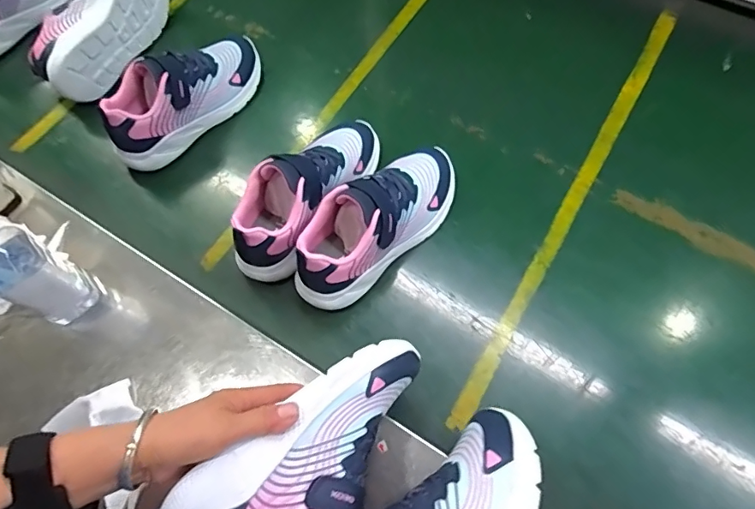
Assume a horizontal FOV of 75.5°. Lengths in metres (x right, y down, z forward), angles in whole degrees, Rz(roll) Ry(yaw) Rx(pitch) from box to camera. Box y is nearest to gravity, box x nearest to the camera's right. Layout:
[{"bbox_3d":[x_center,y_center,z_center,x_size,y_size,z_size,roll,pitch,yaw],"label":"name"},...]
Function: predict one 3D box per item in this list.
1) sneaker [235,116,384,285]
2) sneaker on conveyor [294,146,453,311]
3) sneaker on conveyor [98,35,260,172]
[{"bbox_3d":[-0.084,-0.083,0.594,0.086,0.093,0.247,34,70,16],"label":"sneaker"},{"bbox_3d":[0.002,-0.042,0.567,0.236,0.098,0.084,-41,70,-16],"label":"sneaker on conveyor"},{"bbox_3d":[-0.265,-0.225,0.672,0.237,0.096,0.080,-41,69,-15],"label":"sneaker on conveyor"}]

